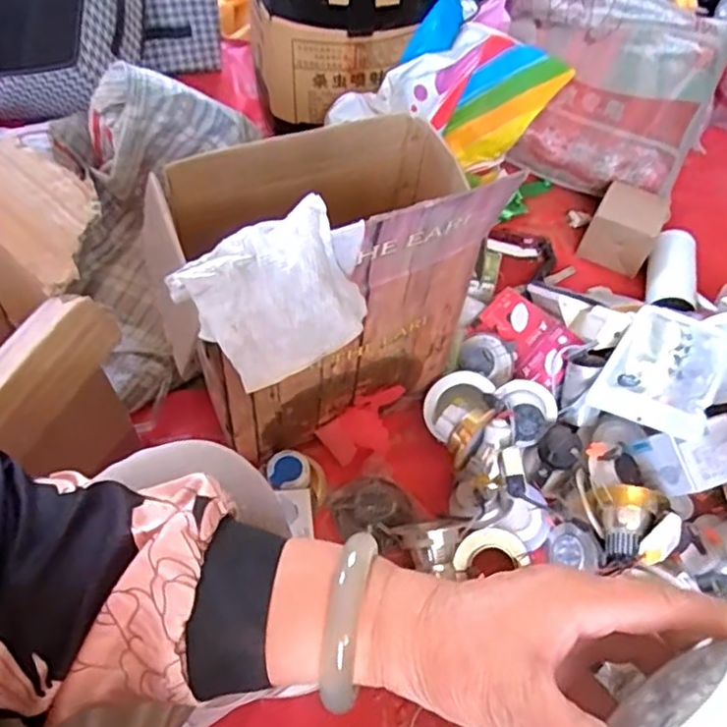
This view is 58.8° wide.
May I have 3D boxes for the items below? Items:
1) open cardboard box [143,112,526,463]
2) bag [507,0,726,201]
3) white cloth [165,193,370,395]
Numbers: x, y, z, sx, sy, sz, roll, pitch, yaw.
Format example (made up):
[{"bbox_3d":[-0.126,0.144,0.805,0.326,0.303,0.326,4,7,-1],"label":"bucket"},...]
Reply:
[{"bbox_3d":[-0.044,-0.108,0.767,0.347,0.392,0.271,-18,57,-17],"label":"open cardboard box"},{"bbox_3d":[0.434,-0.501,1.177,0.387,0.249,0.273,15,54,6],"label":"bag"},{"bbox_3d":[-0.071,-0.053,0.510,0.142,0.089,0.102,-18,57,-16],"label":"white cloth"}]

